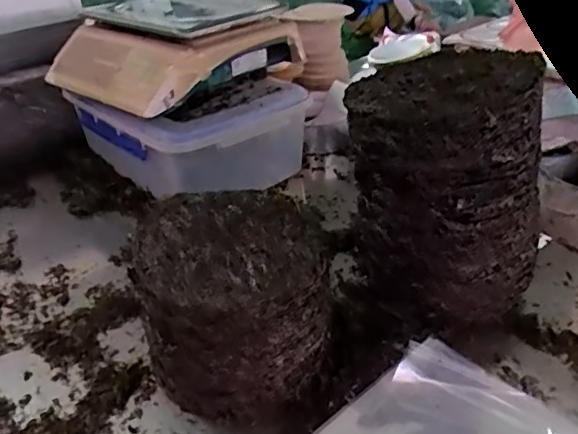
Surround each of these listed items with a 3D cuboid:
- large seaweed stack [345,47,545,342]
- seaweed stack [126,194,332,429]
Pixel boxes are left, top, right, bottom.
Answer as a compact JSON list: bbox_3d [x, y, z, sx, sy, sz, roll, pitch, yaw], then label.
[{"bbox_3d":[0.178,-0.030,0.658,0.212,0.285,0.204,4,33,12],"label":"large seaweed stack"},{"bbox_3d":[-0.059,0.087,0.600,0.189,0.153,0.201,-13,33,-15],"label":"seaweed stack"}]

